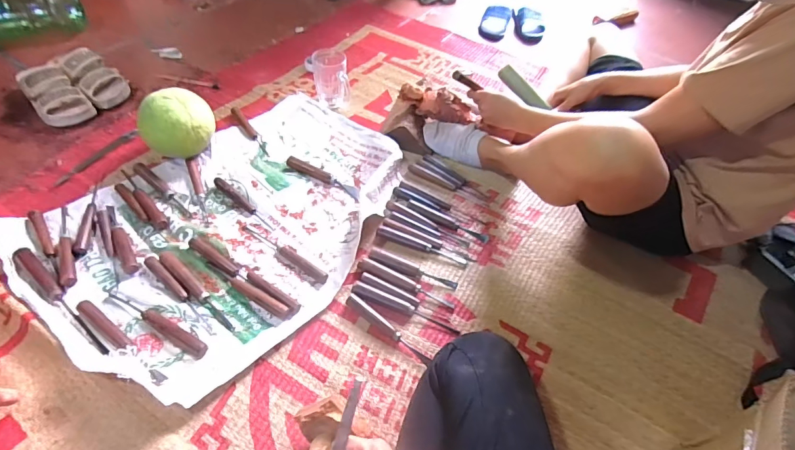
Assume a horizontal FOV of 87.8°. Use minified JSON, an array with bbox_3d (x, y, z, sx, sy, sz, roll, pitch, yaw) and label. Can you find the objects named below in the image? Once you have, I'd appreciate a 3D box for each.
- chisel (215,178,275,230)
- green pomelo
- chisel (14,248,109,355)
[{"bbox_3d":[-0.297,-0.042,0.797,0.170,0.014,0.019,35,57,20],"label":"chisel"},{"bbox_3d":[-0.432,-0.194,0.820,0.132,0.124,0.108,-21,57,-21],"label":"green pomelo"},{"bbox_3d":[-0.518,0.115,0.635,0.255,0.019,0.024,35,57,20],"label":"chisel"}]

